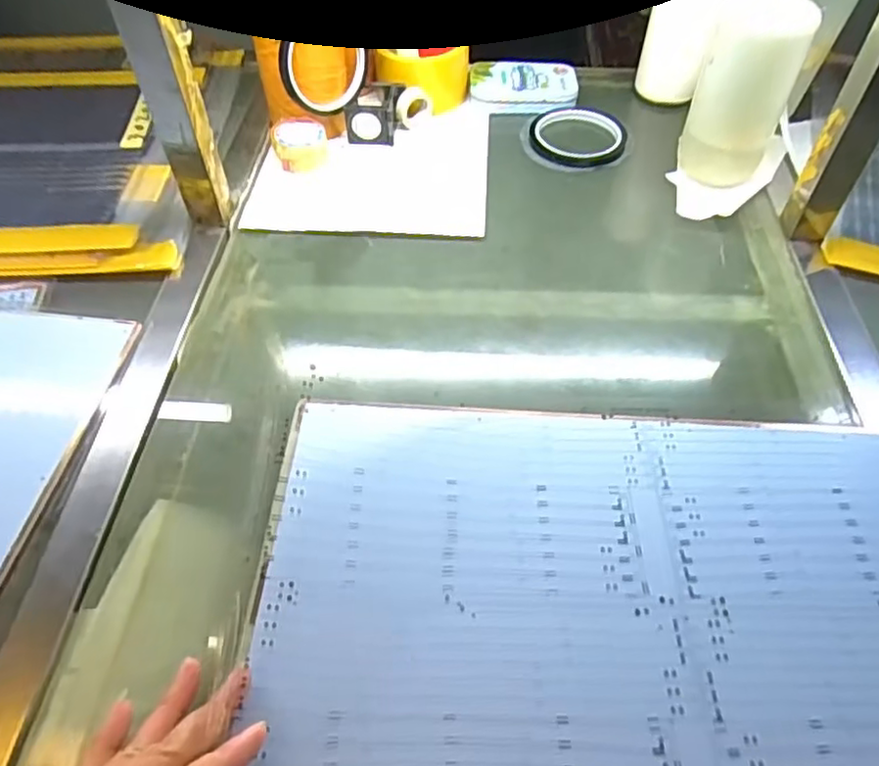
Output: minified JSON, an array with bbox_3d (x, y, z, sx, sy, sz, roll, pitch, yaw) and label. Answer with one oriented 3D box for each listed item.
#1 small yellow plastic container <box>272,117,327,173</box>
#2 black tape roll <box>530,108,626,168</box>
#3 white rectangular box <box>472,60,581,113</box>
[{"bbox_3d":[-0.128,-0.219,0.596,0.047,0.030,0.044,-12,53,-10],"label":"small yellow plastic container"},{"bbox_3d":[0.131,-0.238,0.623,0.092,0.015,0.092,0,52,0],"label":"black tape roll"},{"bbox_3d":[0.087,-0.306,0.667,0.108,0.022,0.073,2,52,1],"label":"white rectangular box"}]

